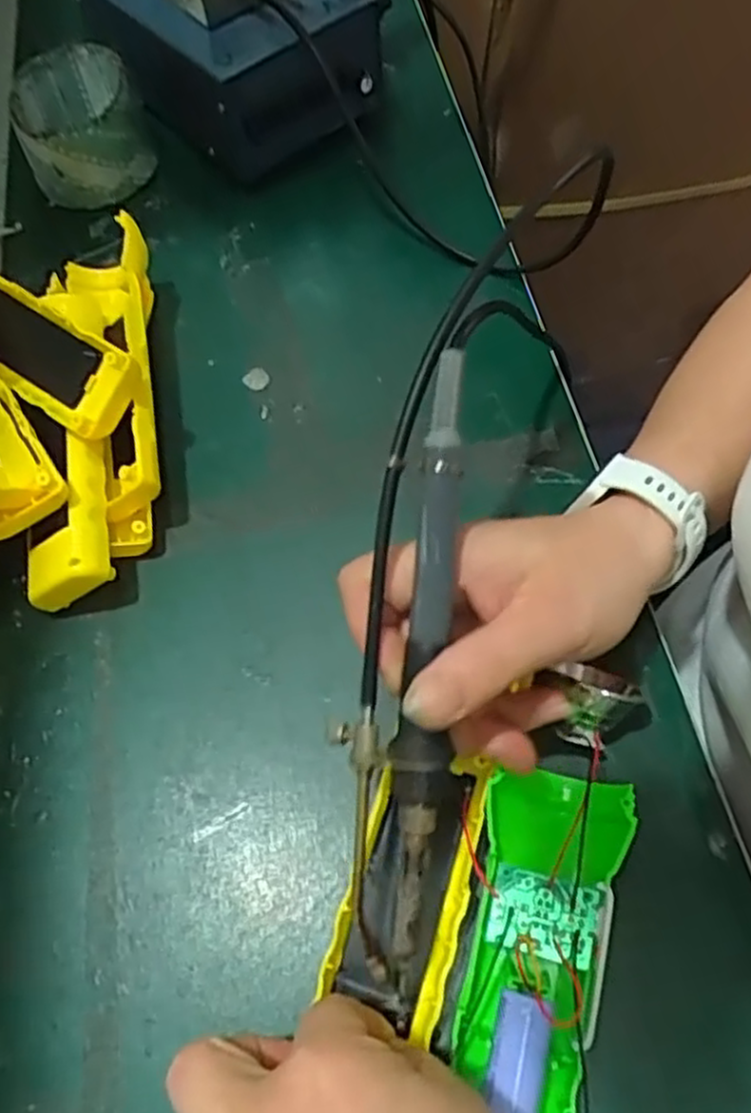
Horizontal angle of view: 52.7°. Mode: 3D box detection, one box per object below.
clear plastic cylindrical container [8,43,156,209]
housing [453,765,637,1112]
[{"bbox_3d":[-0.181,-0.268,0.473,0.073,0.047,0.086,-18,64,-7],"label":"clear plastic cylindrical container"},{"bbox_3d":[0.058,0.138,0.263,0.050,0.030,0.126,9,64,6],"label":"housing"}]

